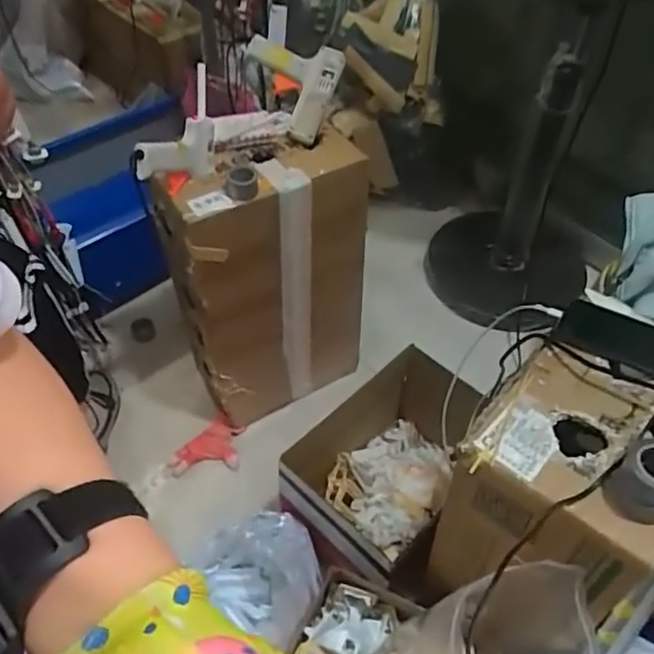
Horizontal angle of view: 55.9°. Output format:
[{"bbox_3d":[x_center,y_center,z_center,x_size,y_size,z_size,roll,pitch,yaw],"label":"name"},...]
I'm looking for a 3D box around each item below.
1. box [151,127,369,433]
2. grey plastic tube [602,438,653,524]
[{"bbox_3d":[-0.097,-0.074,1.161,0.326,0.522,0.173,-23,54,-19],"label":"box"},{"bbox_3d":[0.314,0.152,0.600,0.061,0.061,0.058,36,58,26],"label":"grey plastic tube"}]

